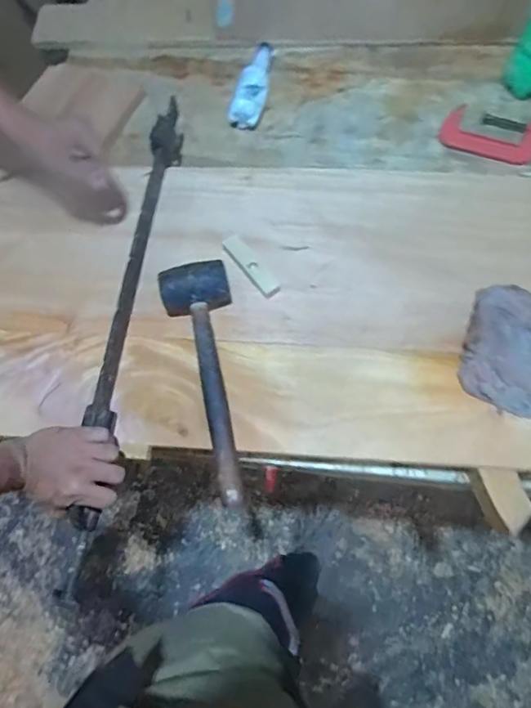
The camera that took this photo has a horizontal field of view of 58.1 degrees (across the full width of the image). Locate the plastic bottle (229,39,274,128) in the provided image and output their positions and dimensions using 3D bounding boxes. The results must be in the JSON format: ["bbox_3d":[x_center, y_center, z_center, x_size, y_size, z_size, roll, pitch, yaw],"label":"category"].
[{"bbox_3d":[-0.019,-0.522,0.917,0.065,0.054,0.197,15,71,8],"label":"plastic bottle"}]

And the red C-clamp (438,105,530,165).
[{"bbox_3d":[0.436,-0.395,0.864,0.223,0.023,0.111,17,72,8],"label":"red C-clamp"}]

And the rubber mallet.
[{"bbox_3d":[-0.079,0.031,0.643,0.097,0.059,0.329,-10,70,-1],"label":"rubber mallet"}]

